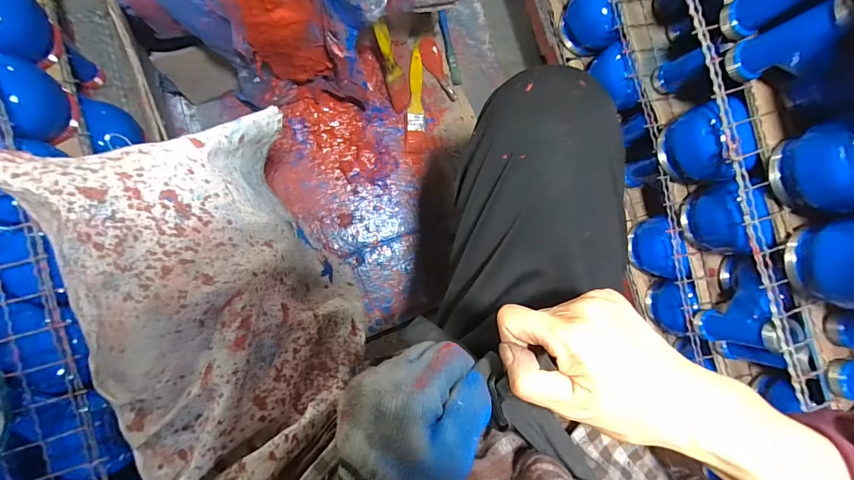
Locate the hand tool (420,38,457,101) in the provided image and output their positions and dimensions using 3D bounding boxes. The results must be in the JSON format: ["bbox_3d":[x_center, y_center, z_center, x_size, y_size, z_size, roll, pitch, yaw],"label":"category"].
[{"bbox_3d":[0.018,-0.301,0.698,0.038,0.013,0.115,-23,91,-9],"label":"hand tool"}]

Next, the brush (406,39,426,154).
[{"bbox_3d":[-0.021,-0.251,0.690,0.034,0.012,0.197,-1,88,-9],"label":"brush"}]

